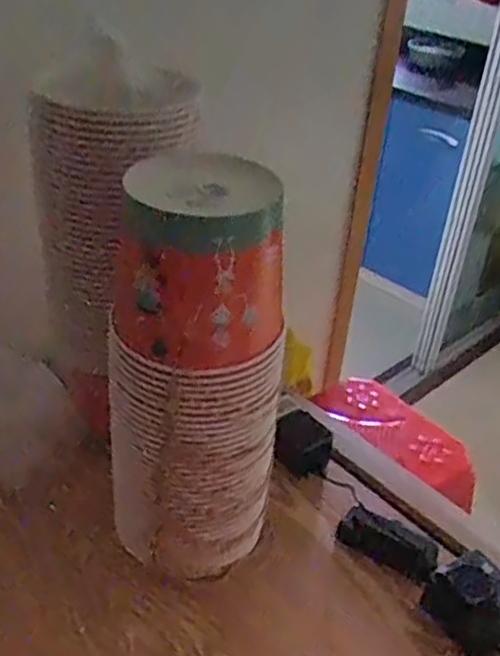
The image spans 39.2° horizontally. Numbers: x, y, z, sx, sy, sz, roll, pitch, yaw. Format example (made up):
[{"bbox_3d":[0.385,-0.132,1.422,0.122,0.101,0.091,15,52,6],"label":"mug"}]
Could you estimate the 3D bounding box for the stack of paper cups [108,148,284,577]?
[{"bbox_3d":[-0.054,0.050,0.666,0.150,0.414,0.139,0,34,-8],"label":"stack of paper cups"}]

